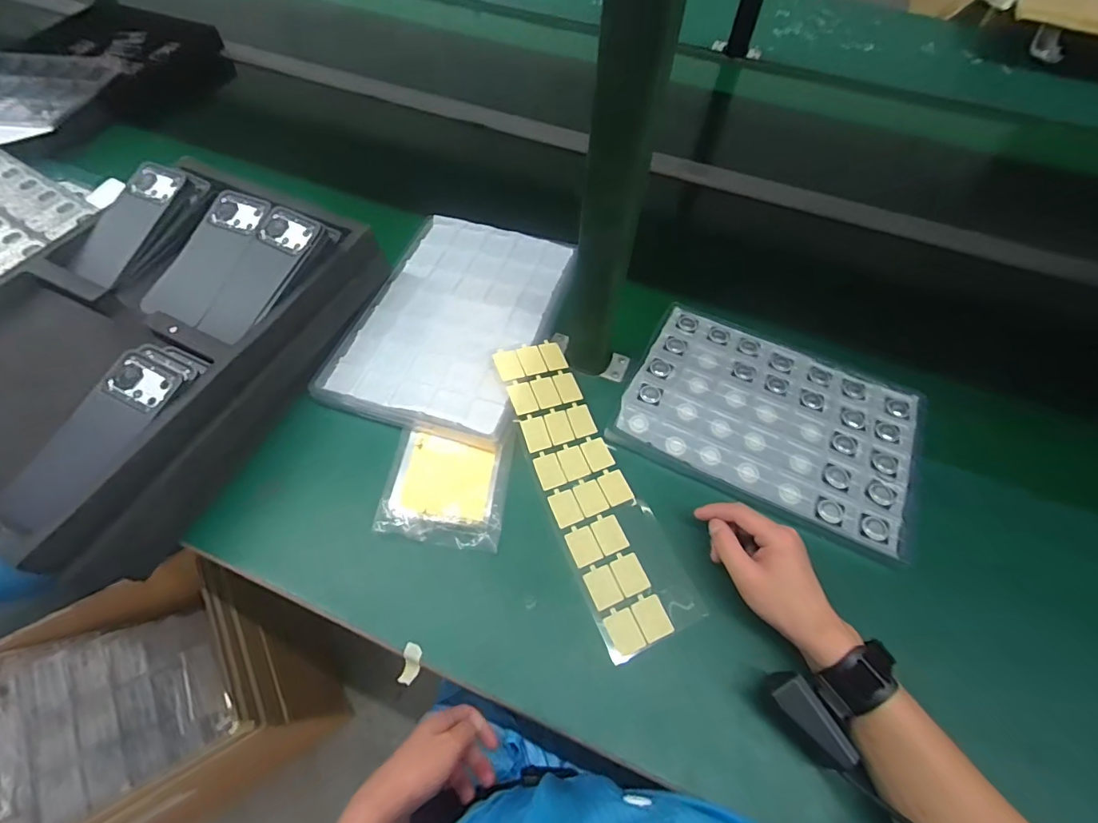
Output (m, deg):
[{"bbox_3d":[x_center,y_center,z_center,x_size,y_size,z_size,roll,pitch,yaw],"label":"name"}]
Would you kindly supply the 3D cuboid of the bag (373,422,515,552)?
[{"bbox_3d":[-0.104,0.071,0.485,0.120,0.016,0.116,6,59,2],"label":"bag"}]

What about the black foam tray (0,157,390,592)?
[{"bbox_3d":[-0.425,-0.089,0.494,0.310,0.097,0.420,21,61,10],"label":"black foam tray"}]

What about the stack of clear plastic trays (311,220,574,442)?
[{"bbox_3d":[-0.111,-0.120,0.594,0.220,0.029,0.315,16,60,7],"label":"stack of clear plastic trays"}]

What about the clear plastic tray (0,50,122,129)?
[{"bbox_3d":[-0.930,-0.551,0.814,0.322,0.014,0.244,0,59,-2],"label":"clear plastic tray"}]

